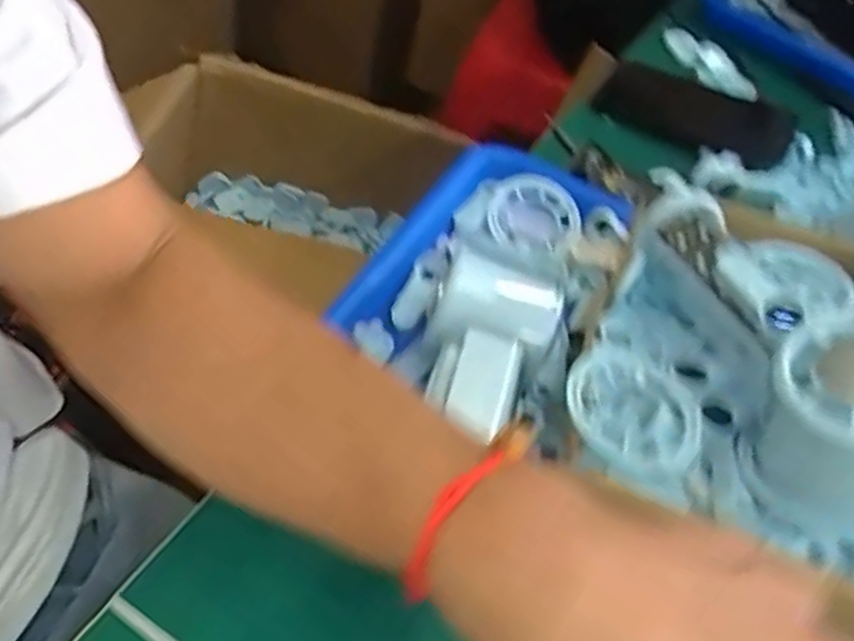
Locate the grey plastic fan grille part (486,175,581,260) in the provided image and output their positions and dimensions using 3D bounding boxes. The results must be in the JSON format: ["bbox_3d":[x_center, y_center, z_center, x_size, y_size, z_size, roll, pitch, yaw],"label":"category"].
[{"bbox_3d":[0.067,-0.065,0.475,0.057,0.014,0.056,9,59,8],"label":"grey plastic fan grille part"}]

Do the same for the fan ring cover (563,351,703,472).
[{"bbox_3d":[0.087,0.036,0.314,0.058,0.010,0.052,39,54,17],"label":"fan ring cover"}]

